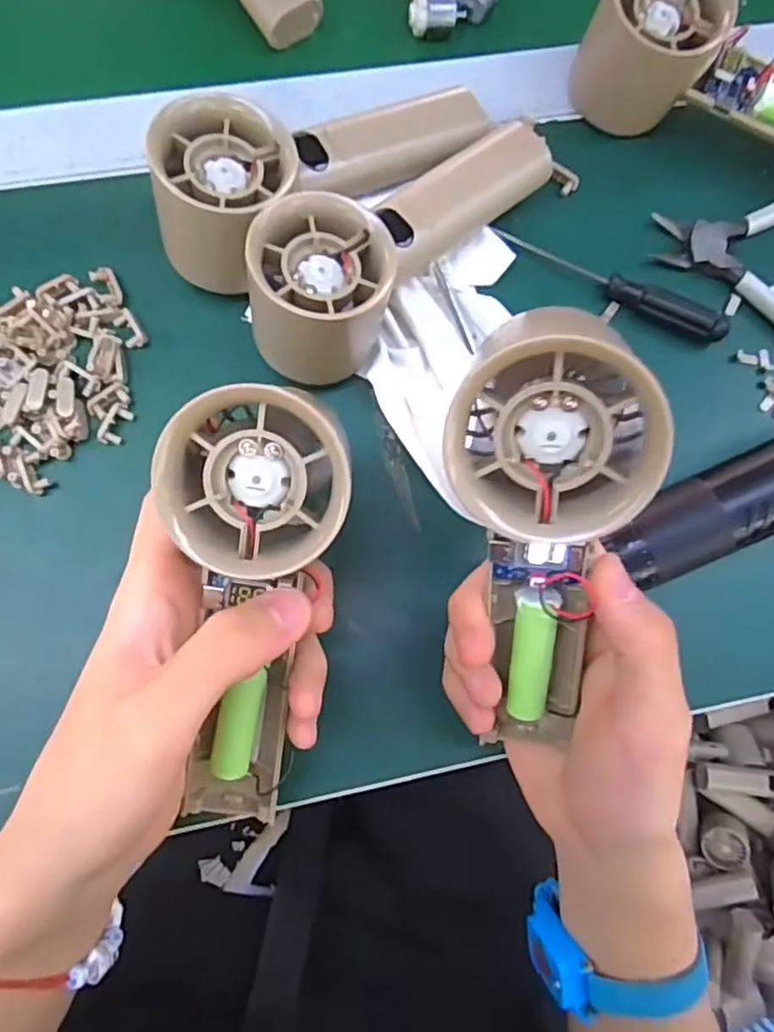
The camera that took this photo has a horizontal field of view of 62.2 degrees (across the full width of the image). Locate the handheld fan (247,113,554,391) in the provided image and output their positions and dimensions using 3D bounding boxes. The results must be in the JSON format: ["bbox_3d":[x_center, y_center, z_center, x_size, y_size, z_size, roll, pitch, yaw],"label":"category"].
[{"bbox_3d":[0.005,-0.127,0.283,0.056,0.060,0.163,42,78,4],"label":"handheld fan"}]

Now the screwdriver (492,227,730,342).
[{"bbox_3d":[0.107,-0.109,0.309,0.116,0.012,0.013,23,78,0],"label":"screwdriver"}]

